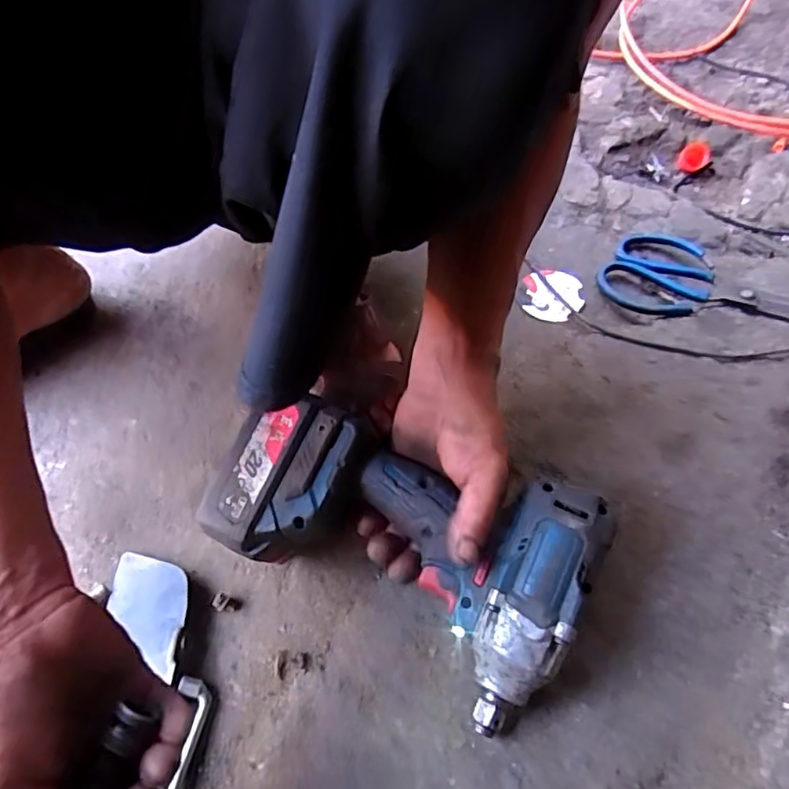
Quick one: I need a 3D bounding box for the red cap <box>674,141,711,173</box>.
[{"bbox_3d":[0.380,-0.301,0.750,0.036,0.007,0.046,21,82,18],"label":"red cap"}]

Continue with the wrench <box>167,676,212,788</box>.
[{"bbox_3d":[-0.133,0.231,0.356,0.018,0.014,0.107,8,59,-1],"label":"wrench"}]

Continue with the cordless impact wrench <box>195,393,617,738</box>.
[{"bbox_3d":[0.000,0.096,0.390,0.237,0.066,0.137,21,75,14],"label":"cordless impact wrench"}]

